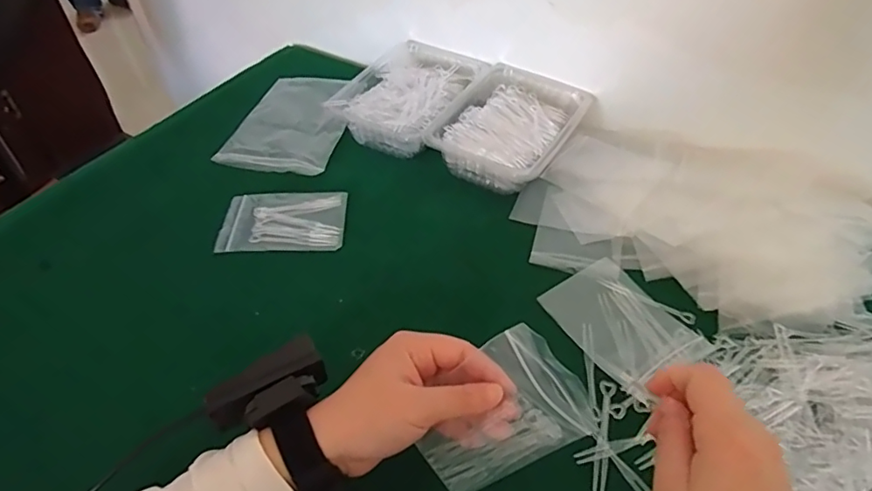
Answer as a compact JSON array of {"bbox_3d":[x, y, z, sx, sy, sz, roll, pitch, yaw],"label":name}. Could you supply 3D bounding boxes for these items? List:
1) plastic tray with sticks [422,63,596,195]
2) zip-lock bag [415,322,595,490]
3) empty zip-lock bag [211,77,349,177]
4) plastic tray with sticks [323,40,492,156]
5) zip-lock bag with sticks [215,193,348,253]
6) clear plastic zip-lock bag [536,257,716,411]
[{"bbox_3d":[0.086,-0.129,0.607,0.131,0.056,0.178,23,50,21],"label":"plastic tray with sticks"},{"bbox_3d":[0.034,0.106,0.339,0.077,0.115,0.014,51,25,-3],"label":"zip-lock bag"},{"bbox_3d":[-0.169,-0.152,0.650,0.123,0.012,0.190,8,47,8],"label":"empty zip-lock bag"},{"bbox_3d":[-0.027,-0.177,0.649,0.130,0.050,0.178,23,50,21],"label":"plastic tray with sticks"},{"bbox_3d":[-0.152,-0.025,0.542,0.117,0.005,0.079,-1,46,-1],"label":"zip-lock bag with sticks"},{"bbox_3d":[0.158,0.065,0.455,0.087,0.011,0.116,-25,51,-22],"label":"clear plastic zip-lock bag"}]

